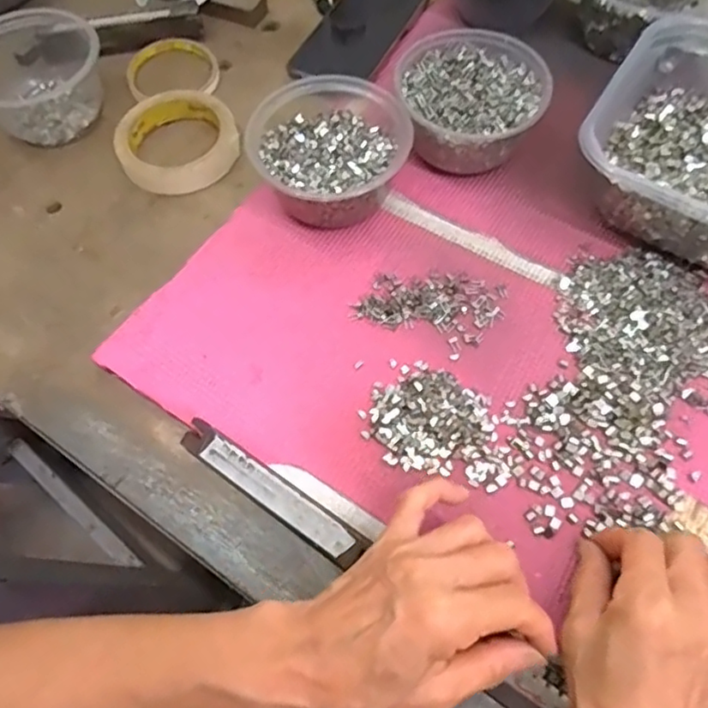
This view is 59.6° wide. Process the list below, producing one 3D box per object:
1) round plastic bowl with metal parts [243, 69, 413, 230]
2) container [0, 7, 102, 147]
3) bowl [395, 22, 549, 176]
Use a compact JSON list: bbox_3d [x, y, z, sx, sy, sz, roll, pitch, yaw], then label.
[{"bbox_3d":[-0.016,-0.146,0.467,0.112,0.058,0.113,-1,63,3],"label":"round plastic bowl with metal parts"},{"bbox_3d":[-0.273,-0.242,0.531,0.111,0.059,0.111,-1,63,3],"label":"container"},{"bbox_3d":[0.091,-0.195,0.489,0.109,0.058,0.113,-1,63,3],"label":"bowl"}]

